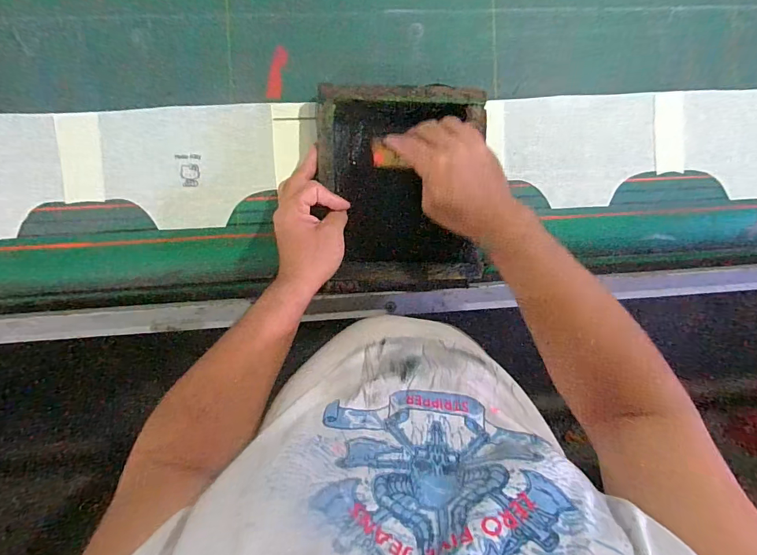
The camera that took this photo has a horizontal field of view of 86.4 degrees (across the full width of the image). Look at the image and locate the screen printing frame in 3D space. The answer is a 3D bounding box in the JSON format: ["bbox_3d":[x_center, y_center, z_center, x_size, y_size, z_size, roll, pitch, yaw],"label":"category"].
[{"bbox_3d":[0.031,-0.110,0.519,0.200,0.054,0.248,-2,92,-5],"label":"screen printing frame"}]

